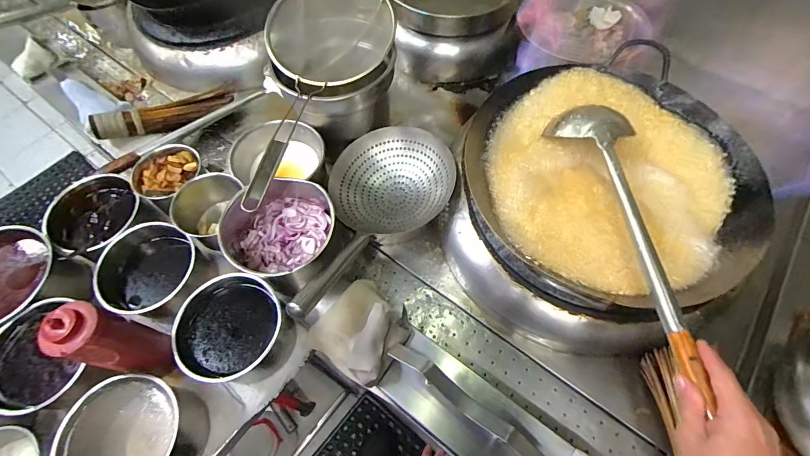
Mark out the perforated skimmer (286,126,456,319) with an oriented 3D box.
[{"bbox_3d":[-0.075,-0.020,0.690,0.234,0.128,0.417,23,64,14],"label":"perforated skimmer"}]

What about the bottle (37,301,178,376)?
[{"bbox_3d":[-0.426,0.158,0.550,0.073,0.180,0.072,14,63,9],"label":"bottle"}]

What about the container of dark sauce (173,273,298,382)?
[{"bbox_3d":[-0.264,0.168,0.622,0.155,0.116,0.150,-1,61,1],"label":"container of dark sauce"}]

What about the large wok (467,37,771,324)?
[{"bbox_3d":[0.323,-0.073,0.635,0.417,0.112,0.437,-1,61,1],"label":"large wok"}]

